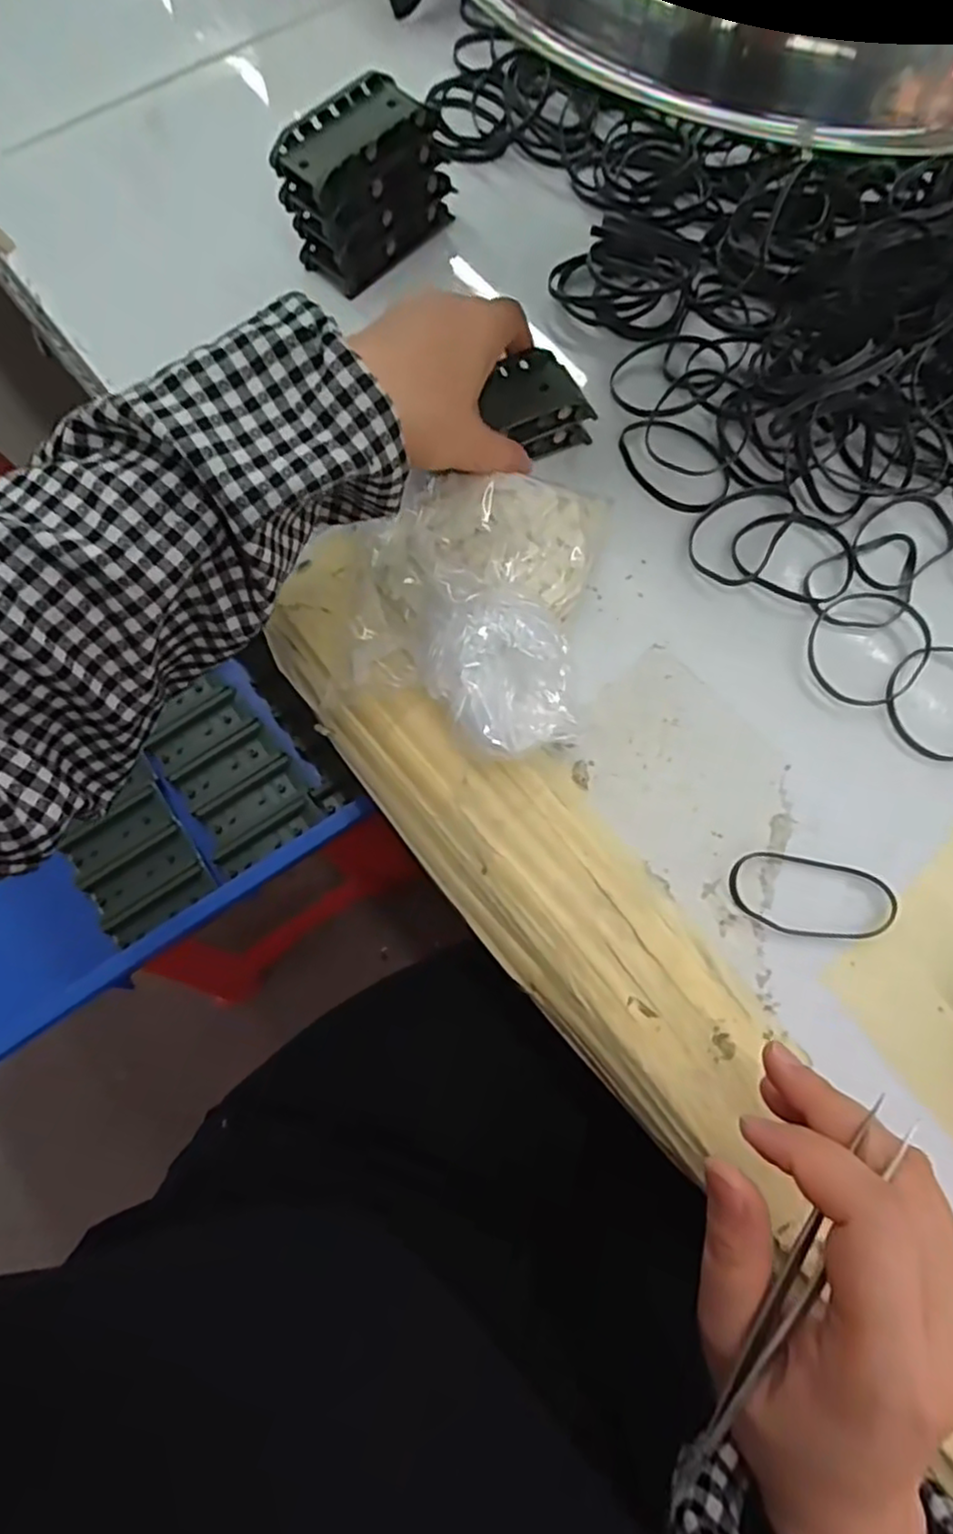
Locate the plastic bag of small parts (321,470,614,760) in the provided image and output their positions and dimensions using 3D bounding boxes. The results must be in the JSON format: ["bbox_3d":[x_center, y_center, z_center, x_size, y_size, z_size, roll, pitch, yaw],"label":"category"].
[{"bbox_3d":[-0.007,-0.080,0.329,0.127,0.055,0.149,8,73,2],"label":"plastic bag of small parts"}]

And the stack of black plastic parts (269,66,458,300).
[{"bbox_3d":[-0.066,-0.347,0.410,0.048,0.067,0.096,43,77,12],"label":"stack of black plastic parts"}]

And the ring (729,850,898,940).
[{"bbox_3d":[0.152,0.059,0.311,0.074,0.007,0.036,12,73,3],"label":"ring"}]

